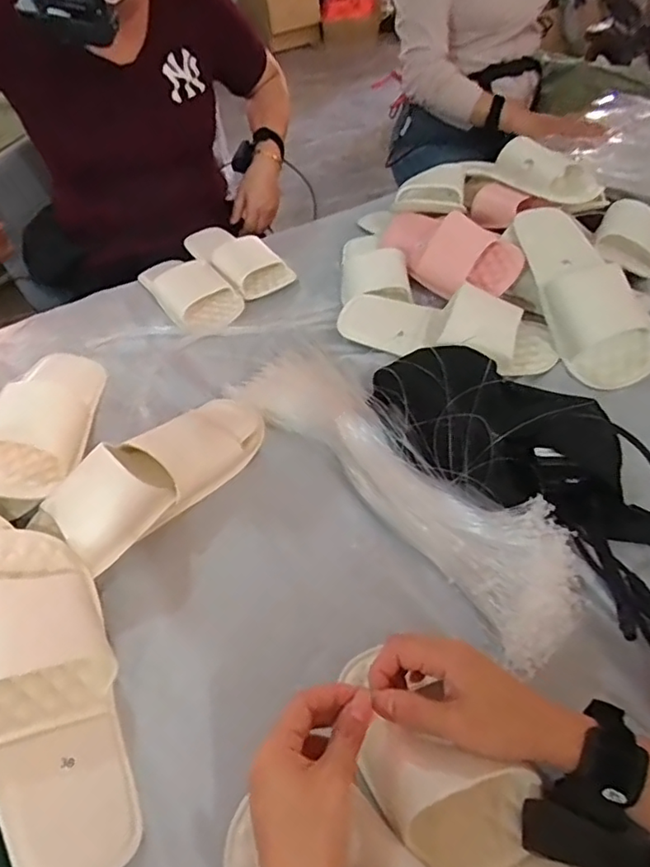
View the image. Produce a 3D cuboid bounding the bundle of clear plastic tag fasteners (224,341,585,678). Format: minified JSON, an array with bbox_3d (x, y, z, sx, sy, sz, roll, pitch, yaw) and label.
[{"bbox_3d":[0.068,0.029,0.597,0.128,0.043,0.456,-32,52,-20],"label":"bundle of clear plastic tag fasteners"}]

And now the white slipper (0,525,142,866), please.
[{"bbox_3d":[-0.213,0.191,0.444,0.110,0.042,0.266,-2,50,-44],"label":"white slipper"}]

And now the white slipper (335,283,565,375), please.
[{"bbox_3d":[0.152,-0.137,0.732,0.271,0.061,0.109,9,50,17],"label":"white slipper"}]

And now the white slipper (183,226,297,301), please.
[{"bbox_3d":[-0.140,-0.281,0.911,0.108,0.054,0.209,-32,51,-20],"label":"white slipper"}]

